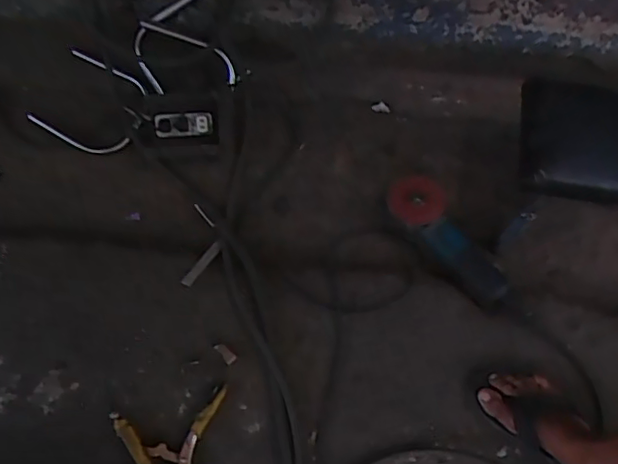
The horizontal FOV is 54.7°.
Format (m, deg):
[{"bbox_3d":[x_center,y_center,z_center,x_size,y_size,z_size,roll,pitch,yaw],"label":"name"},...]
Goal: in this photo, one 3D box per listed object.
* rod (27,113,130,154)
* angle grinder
[{"bbox_3d":[-0.451,-0.184,1.165,0.205,0.011,0.045,15,104,8],"label":"rod"},{"bbox_3d":[0.264,0.004,1.114,0.126,0.078,0.283,-37,82,-13],"label":"angle grinder"}]

